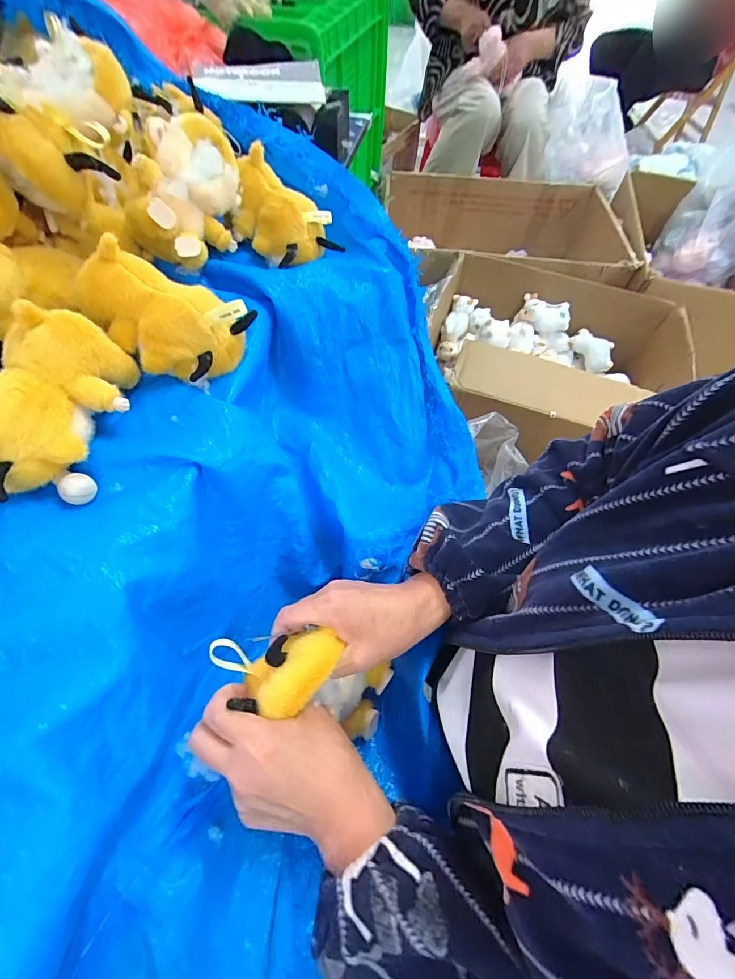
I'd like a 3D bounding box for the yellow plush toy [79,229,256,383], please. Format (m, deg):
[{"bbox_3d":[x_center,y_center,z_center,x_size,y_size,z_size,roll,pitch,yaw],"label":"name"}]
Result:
[{"bbox_3d":[-0.186,-0.158,0.370,0.147,0.083,0.092,14,58,5],"label":"yellow plush toy"}]

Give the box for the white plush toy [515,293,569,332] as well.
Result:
[{"bbox_3d":[0.471,-0.470,1.081,0.140,0.091,0.053,12,27,-8],"label":"white plush toy"}]

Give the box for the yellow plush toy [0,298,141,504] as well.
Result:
[{"bbox_3d":[-0.244,-0.065,0.310,0.083,0.072,0.152,4,58,-2],"label":"yellow plush toy"}]

